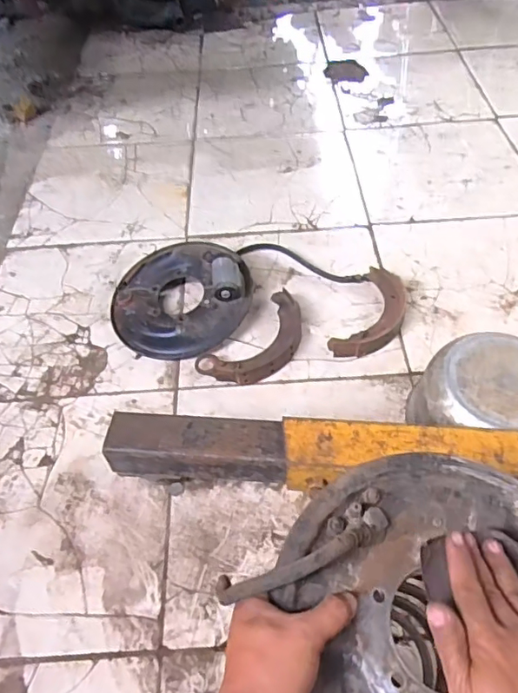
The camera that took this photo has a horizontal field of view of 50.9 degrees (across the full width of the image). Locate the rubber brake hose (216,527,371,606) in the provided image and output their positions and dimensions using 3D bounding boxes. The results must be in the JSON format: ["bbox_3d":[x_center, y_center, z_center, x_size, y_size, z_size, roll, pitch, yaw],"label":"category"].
[{"bbox_3d":[0.031,0.168,0.417,0.128,0.049,0.025,-20,54,-7],"label":"rubber brake hose"}]

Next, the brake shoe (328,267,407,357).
[{"bbox_3d":[0.214,-0.056,1.000,0.095,0.030,0.213,22,58,20],"label":"brake shoe"}]

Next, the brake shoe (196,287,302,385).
[{"bbox_3d":[0.006,-0.004,0.988,0.119,0.034,0.225,37,63,27],"label":"brake shoe"}]

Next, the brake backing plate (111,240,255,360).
[{"bbox_3d":[-0.154,-0.105,1.046,0.259,0.079,0.259,-2,53,3],"label":"brake backing plate"}]

